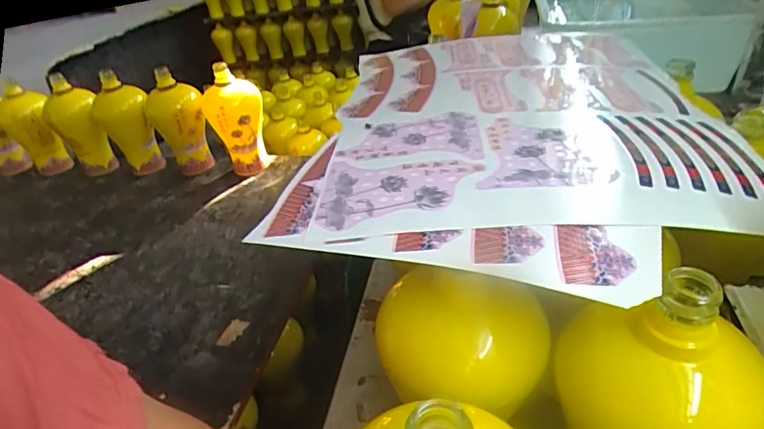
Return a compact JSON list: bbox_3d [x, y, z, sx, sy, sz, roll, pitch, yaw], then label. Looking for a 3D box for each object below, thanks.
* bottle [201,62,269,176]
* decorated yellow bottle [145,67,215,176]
[{"bbox_3d":[-0.264,-0.165,0.911,0.101,0.210,0.083,-19,35,-15],"label":"bottle"},{"bbox_3d":[-0.379,-0.164,0.924,0.090,0.217,0.087,-19,36,-21],"label":"decorated yellow bottle"}]

